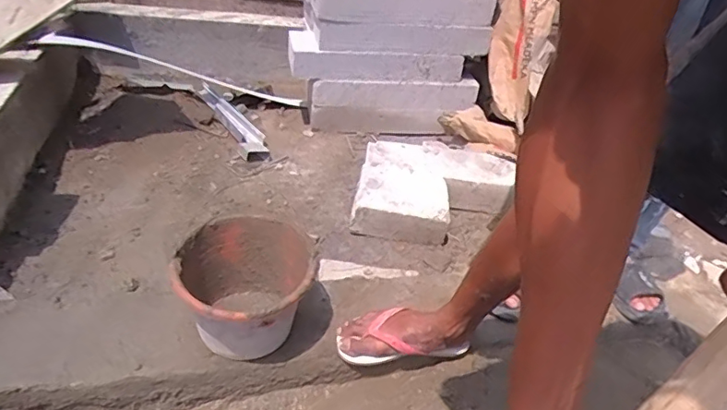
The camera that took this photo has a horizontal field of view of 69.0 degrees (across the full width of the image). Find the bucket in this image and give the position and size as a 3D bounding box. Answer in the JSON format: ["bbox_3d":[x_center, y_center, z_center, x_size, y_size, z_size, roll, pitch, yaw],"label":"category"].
[{"bbox_3d":[-0.200,0.150,0.899,0.210,0.163,0.240,1,33,-11],"label":"bucket"}]

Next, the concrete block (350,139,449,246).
[{"bbox_3d":[0.092,-0.062,1.511,0.229,0.110,0.416,7,33,-2],"label":"concrete block"}]

